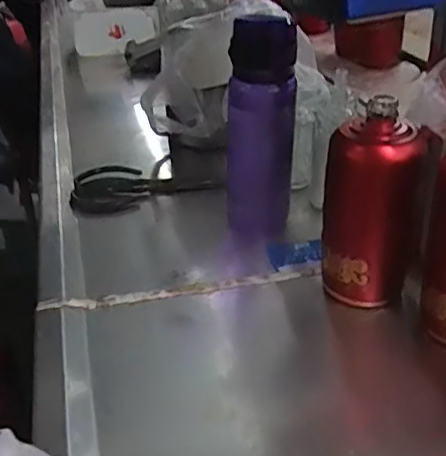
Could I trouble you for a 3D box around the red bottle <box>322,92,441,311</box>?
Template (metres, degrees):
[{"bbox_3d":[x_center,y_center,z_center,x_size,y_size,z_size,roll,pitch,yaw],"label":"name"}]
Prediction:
[{"bbox_3d":[0.142,-0.018,0.589,0.092,0.181,0.081,4,31,14],"label":"red bottle"}]

